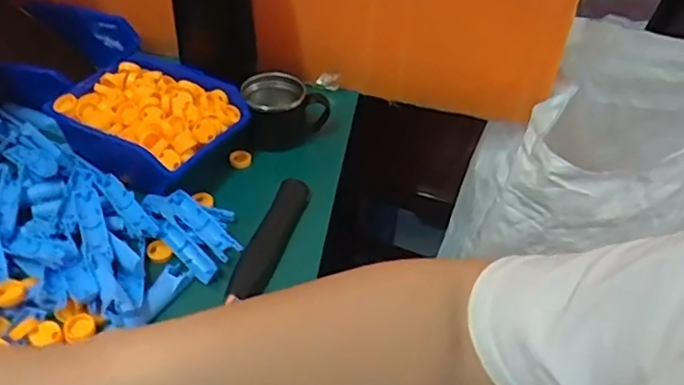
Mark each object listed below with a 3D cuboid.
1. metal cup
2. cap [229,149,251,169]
[{"bbox_3d":[-0.055,-0.077,0.616,0.083,0.053,0.073,-1,42,-5],"label":"metal cup"},{"bbox_3d":[-0.094,-0.032,0.585,0.021,0.007,0.017,12,42,10],"label":"cap"}]

